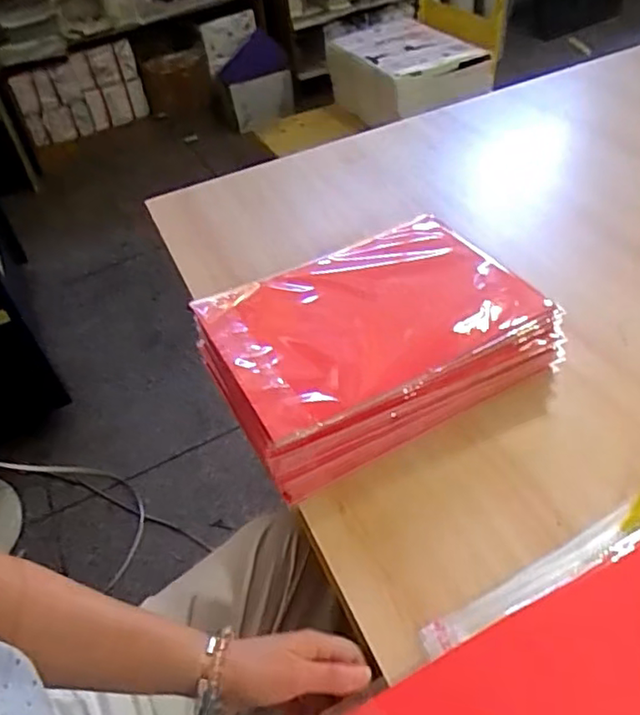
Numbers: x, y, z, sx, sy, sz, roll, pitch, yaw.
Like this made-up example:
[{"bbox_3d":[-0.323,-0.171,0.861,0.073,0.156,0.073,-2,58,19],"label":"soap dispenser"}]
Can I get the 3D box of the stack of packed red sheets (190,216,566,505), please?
[{"bbox_3d":[0.047,-0.023,0.625,0.309,0.075,0.235,-24,46,-15],"label":"stack of packed red sheets"}]

